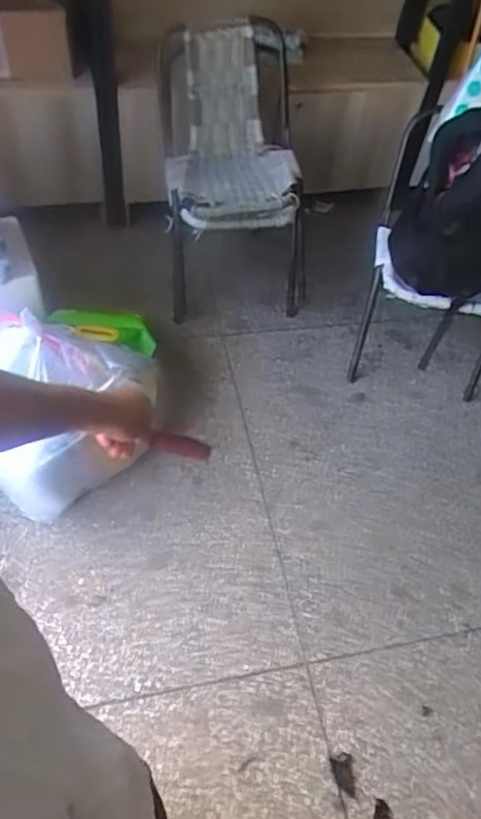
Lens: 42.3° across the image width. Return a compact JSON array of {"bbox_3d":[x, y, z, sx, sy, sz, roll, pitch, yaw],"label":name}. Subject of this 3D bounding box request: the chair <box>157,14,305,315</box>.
[{"bbox_3d":[-0.016,-0.643,1.696,0.380,0.613,0.473,-5,54,-10],"label":"chair"}]

